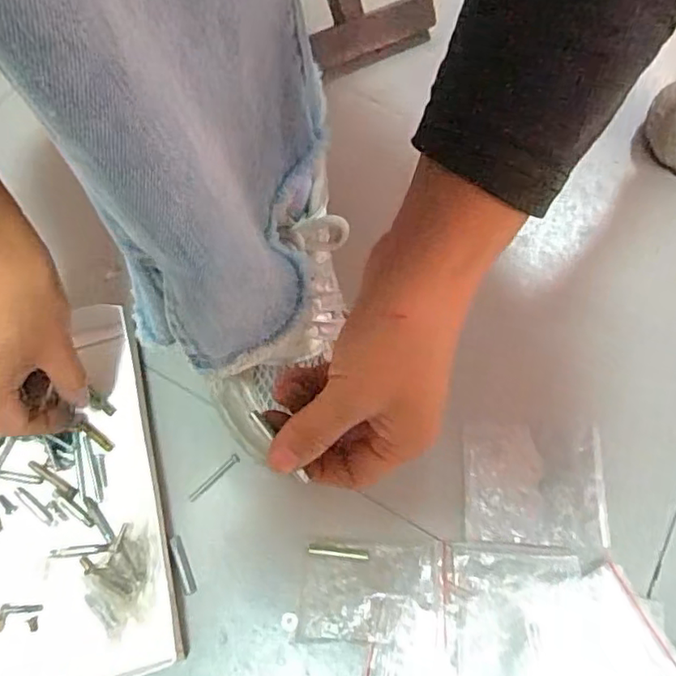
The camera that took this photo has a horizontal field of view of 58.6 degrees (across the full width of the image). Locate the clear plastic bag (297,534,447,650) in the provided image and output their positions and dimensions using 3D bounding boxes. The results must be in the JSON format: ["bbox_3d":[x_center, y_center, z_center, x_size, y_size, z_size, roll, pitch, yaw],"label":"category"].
[{"bbox_3d":[0.021,0.144,0.342,0.082,0.006,0.054,3,64,1],"label":"clear plastic bag"}]

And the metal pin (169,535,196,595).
[{"bbox_3d":[-0.091,0.132,0.352,0.007,0.005,0.034,-22,66,-10],"label":"metal pin"}]

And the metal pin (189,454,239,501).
[{"bbox_3d":[-0.077,0.087,0.374,0.039,0.004,0.006,-40,70,-17],"label":"metal pin"}]

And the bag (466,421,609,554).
[{"bbox_3d":[0.116,0.086,0.362,0.077,0.009,0.074,4,64,2],"label":"bag"}]

